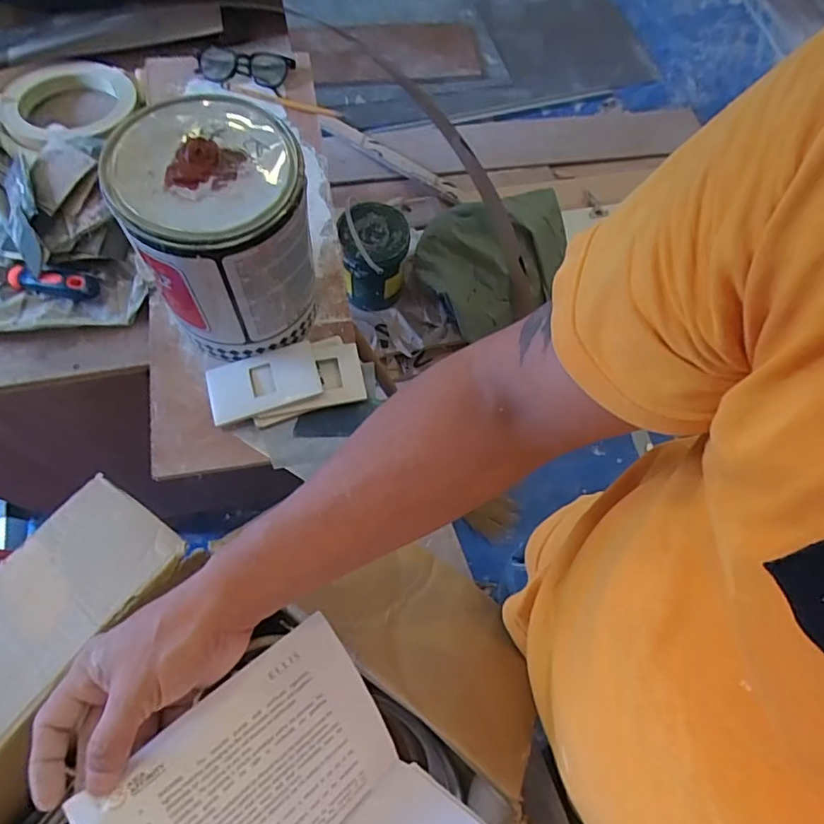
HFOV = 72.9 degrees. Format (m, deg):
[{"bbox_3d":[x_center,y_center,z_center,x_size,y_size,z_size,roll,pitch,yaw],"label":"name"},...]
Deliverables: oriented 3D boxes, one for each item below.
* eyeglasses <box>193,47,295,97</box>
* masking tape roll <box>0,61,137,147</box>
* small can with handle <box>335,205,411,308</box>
[{"bbox_3d":[-0.227,-0.472,0.765,0.127,0.024,0.053,1,65,-2],"label":"eyeglasses"},{"bbox_3d":[-0.456,-0.404,0.737,0.160,0.032,0.160,1,65,-2],"label":"masking tape roll"},{"bbox_3d":[-0.091,-0.370,1.334,0.152,0.230,0.146,2,66,-4],"label":"small can with handle"}]

